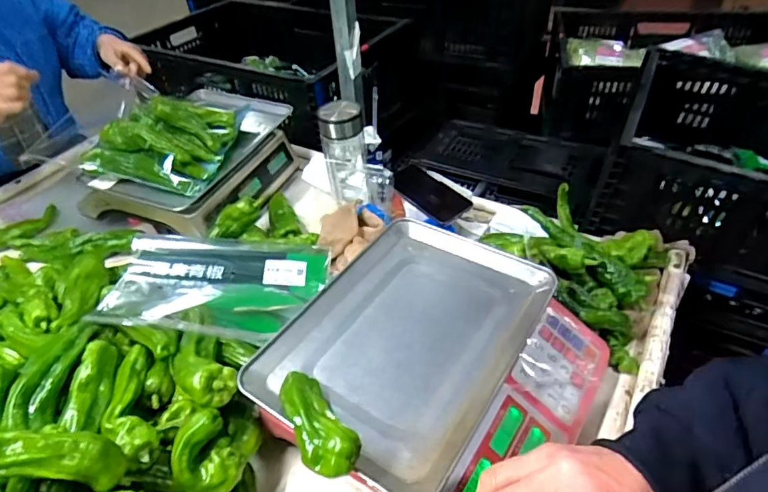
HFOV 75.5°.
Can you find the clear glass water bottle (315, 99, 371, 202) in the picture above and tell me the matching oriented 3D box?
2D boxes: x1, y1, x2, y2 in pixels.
[{"bbox_3d":[-0.060,-0.145,0.793,0.070,0.157,0.076,-8,42,-3],"label":"clear glass water bottle"}]

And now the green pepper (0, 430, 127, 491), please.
[{"bbox_3d":[-0.286,0.177,0.417,0.127,0.027,0.037,17,38,-27],"label":"green pepper"}]

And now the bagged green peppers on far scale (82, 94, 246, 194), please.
[{"bbox_3d":[-0.365,-0.182,0.816,0.197,0.083,0.175,10,44,16],"label":"bagged green peppers on far scale"}]

